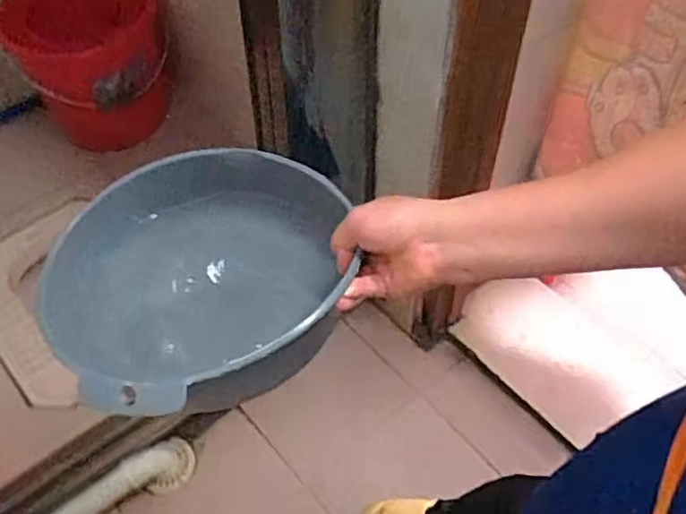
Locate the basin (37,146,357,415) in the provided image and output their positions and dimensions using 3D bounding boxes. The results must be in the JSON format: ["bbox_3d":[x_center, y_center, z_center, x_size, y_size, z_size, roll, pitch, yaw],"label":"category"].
[{"bbox_3d":[-0.117,0.011,0.544,0.233,0.073,0.228,0,50,0],"label":"basin"}]

